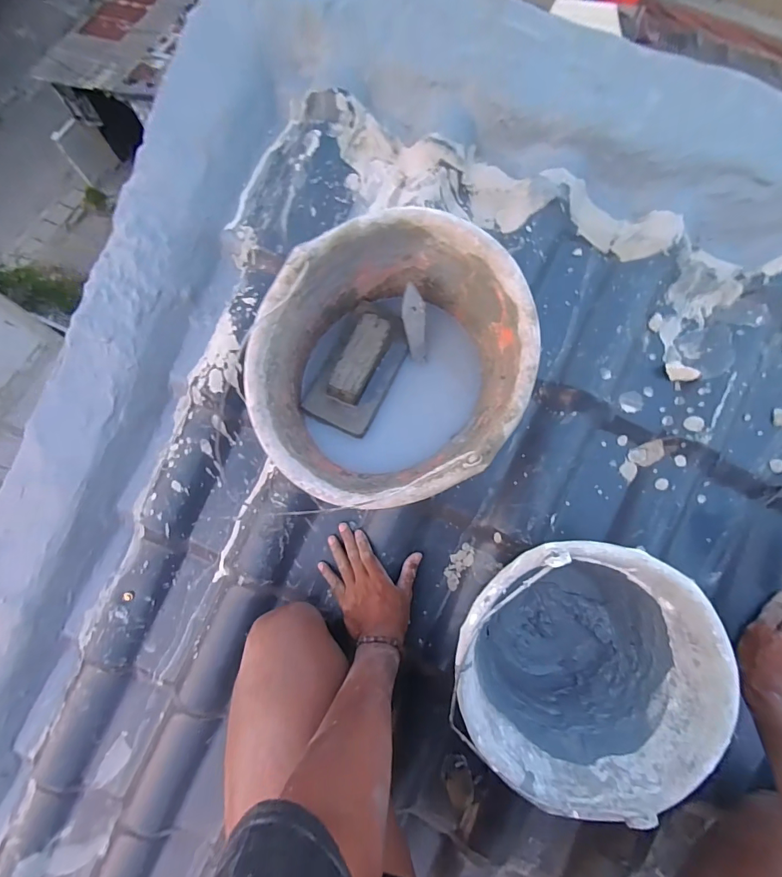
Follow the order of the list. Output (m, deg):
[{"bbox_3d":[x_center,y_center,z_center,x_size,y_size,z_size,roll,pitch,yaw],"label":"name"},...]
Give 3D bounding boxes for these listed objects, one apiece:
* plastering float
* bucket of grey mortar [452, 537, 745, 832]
[{"bbox_3d":[-0.034,-0.091,0.468,0.079,0.049,0.161,23,76,5],"label":"plastering float"},{"bbox_3d":[0.201,0.259,0.481,0.261,0.202,0.253,0,75,-1],"label":"bucket of grey mortar"}]

